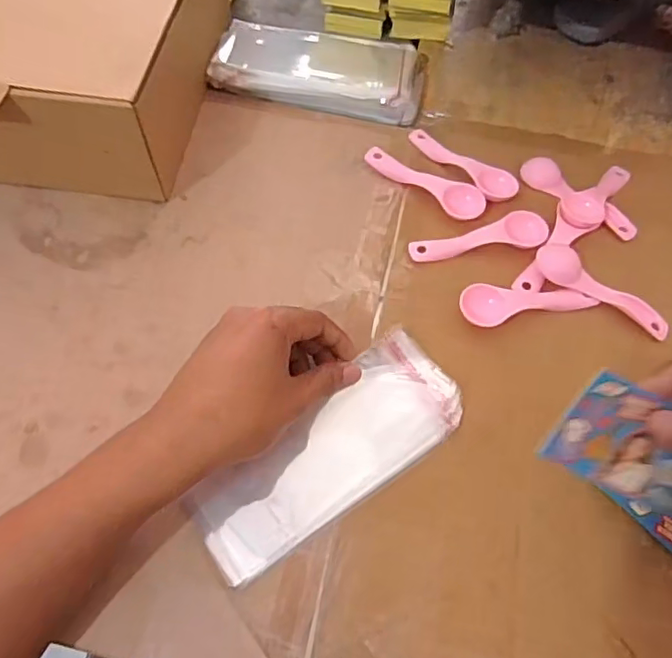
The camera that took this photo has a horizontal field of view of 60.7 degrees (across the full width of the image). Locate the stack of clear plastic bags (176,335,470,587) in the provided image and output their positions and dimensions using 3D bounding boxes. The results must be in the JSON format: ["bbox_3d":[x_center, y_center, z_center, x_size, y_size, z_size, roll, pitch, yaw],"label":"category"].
[{"bbox_3d":[-0.003,0.083,0.382,0.186,0.014,0.072,-36,69,-15],"label":"stack of clear plastic bags"}]

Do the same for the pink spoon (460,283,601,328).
[{"bbox_3d":[0.146,-0.020,0.434,0.105,0.015,0.032,-6,63,-5],"label":"pink spoon"}]

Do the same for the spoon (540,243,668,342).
[{"bbox_3d":[0.206,-0.029,0.443,0.110,0.013,0.029,33,66,14],"label":"spoon"}]

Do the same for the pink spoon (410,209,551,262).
[{"bbox_3d":[0.114,-0.074,0.461,0.110,0.011,0.034,-6,63,-5],"label":"pink spoon"}]

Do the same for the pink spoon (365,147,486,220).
[{"bbox_3d":[0.075,-0.127,0.489,0.112,0.010,0.030,35,67,15],"label":"pink spoon"}]

